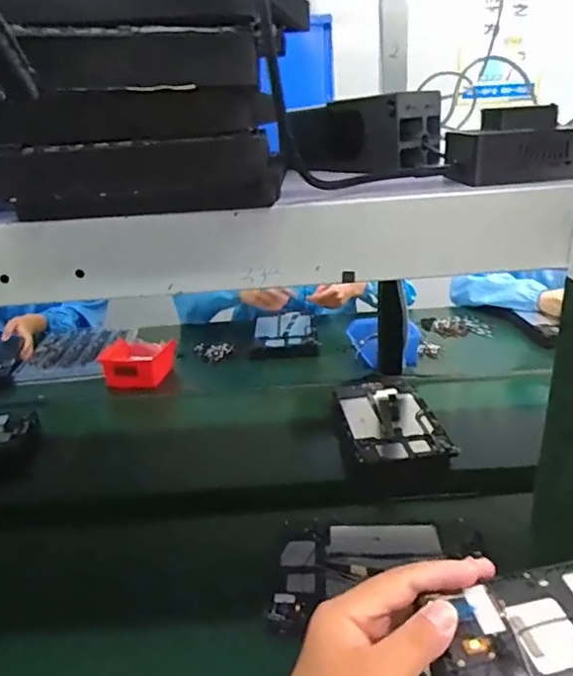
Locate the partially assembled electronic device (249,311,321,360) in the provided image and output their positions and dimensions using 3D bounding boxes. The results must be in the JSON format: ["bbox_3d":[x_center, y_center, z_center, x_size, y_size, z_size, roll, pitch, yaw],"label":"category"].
[{"bbox_3d":[-0.001,-0.005,1.269,0.149,0.048,0.191,-3,24,2],"label":"partially assembled electronic device"}]

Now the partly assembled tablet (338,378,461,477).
[{"bbox_3d":[0.168,0.141,0.923,0.154,0.030,0.254,-5,24,-1],"label":"partly assembled tablet"}]

